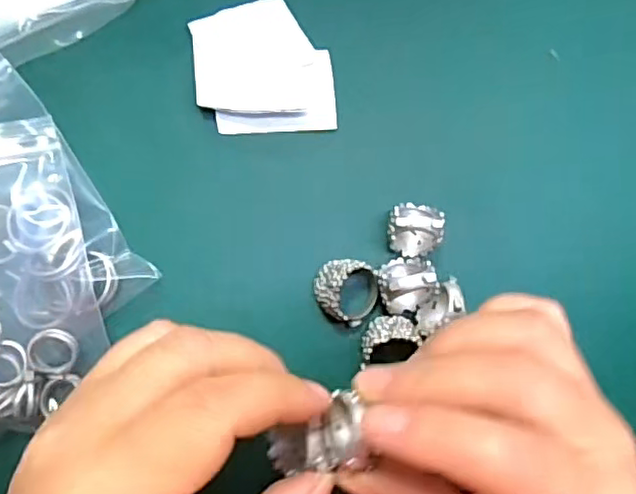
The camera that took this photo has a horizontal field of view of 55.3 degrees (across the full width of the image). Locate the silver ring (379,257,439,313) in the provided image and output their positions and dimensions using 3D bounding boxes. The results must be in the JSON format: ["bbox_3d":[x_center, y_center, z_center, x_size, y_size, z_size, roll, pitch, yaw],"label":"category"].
[{"bbox_3d":[0.037,0.016,0.254,0.024,0.024,0.022,0,85,-6],"label":"silver ring"}]

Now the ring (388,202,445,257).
[{"bbox_3d":[0.041,-0.006,0.255,0.022,0.024,0.019,5,85,-5],"label":"ring"}]

